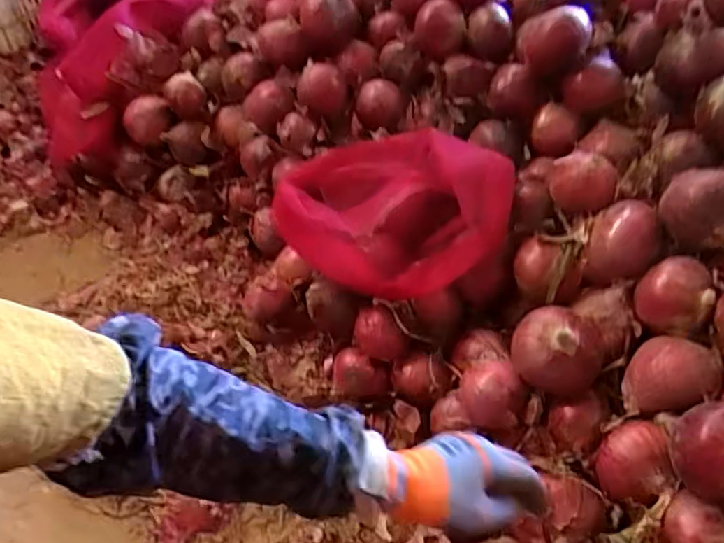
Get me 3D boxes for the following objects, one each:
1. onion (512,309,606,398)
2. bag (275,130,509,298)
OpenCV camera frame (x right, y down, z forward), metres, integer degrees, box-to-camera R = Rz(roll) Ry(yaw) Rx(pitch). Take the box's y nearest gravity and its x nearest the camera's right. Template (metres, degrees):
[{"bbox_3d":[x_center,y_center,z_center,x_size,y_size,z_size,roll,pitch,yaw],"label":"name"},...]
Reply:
[{"bbox_3d":[0.206,0.083,0.584,0.089,0.088,0.073,10,52,4],"label":"onion"},{"bbox_3d":[0.030,-0.084,0.704,0.294,0.133,0.191,19,53,11],"label":"bag"}]

